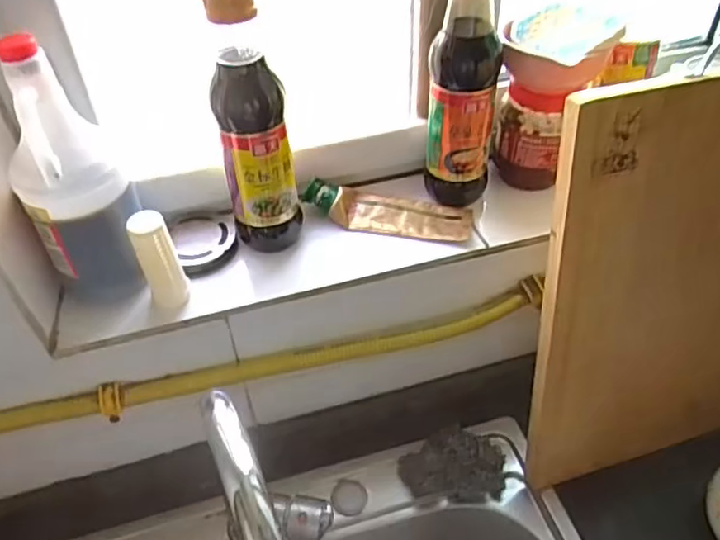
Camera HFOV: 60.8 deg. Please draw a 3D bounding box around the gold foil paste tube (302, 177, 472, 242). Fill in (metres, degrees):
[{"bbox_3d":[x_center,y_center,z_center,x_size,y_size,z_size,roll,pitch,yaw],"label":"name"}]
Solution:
[{"bbox_3d":[0.030,-0.067,0.616,0.162,0.032,0.060,7,45,9],"label":"gold foil paste tube"}]

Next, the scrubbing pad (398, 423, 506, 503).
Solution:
[{"bbox_3d":[0.106,0.214,0.682,0.116,0.038,0.072,-1,45,1],"label":"scrubbing pad"}]

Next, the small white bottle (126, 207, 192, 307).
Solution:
[{"bbox_3d":[-0.168,-0.007,0.518,0.032,0.084,0.029,-18,47,-16],"label":"small white bottle"}]

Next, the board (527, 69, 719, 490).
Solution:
[{"bbox_3d":[0.318,0.023,0.586,0.312,0.431,0.020,-14,34,-13],"label":"board"}]

